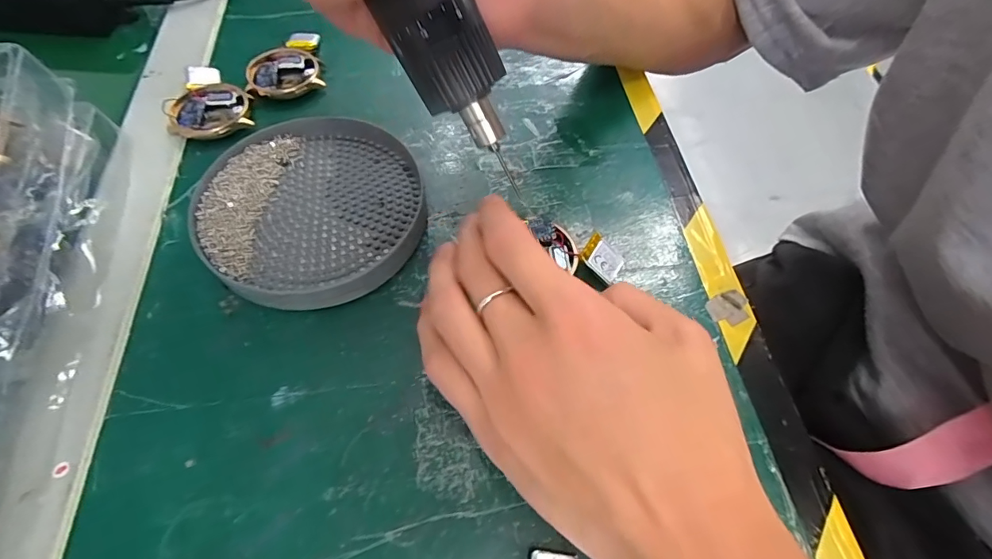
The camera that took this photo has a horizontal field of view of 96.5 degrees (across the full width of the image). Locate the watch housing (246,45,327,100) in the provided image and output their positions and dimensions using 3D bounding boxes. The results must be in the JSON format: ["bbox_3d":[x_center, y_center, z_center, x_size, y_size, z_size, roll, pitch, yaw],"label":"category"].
[{"bbox_3d":[-0.140,-0.135,0.293,0.044,0.011,0.045,-15,62,-9],"label":"watch housing"}]

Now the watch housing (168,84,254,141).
[{"bbox_3d":[-0.175,-0.102,0.272,0.046,0.009,0.044,-14,62,-9],"label":"watch housing"}]

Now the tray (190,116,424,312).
[{"bbox_3d":[-0.096,-0.039,0.234,0.108,0.017,0.114,1,61,-1],"label":"tray"}]

